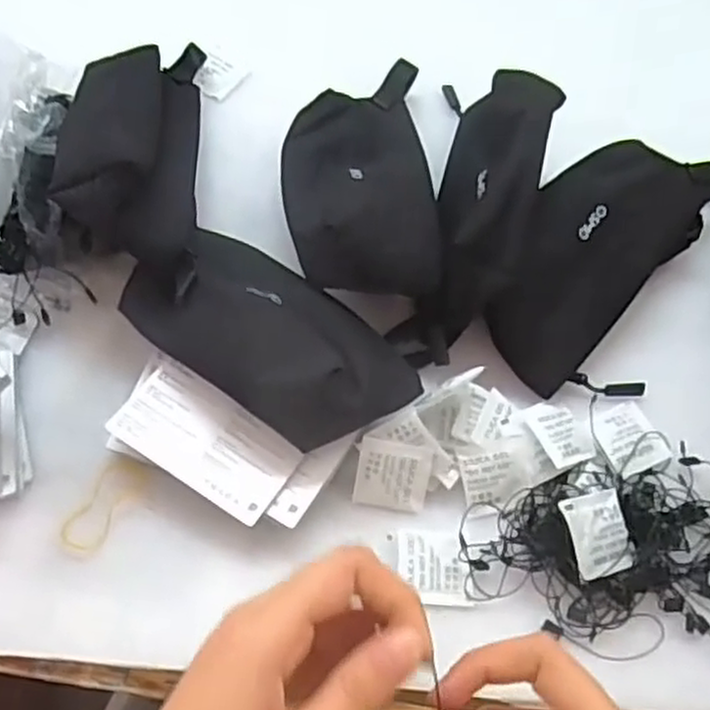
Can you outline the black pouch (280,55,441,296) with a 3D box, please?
[{"bbox_3d":[0.002,-0.122,0.494,0.096,0.041,0.214,0,51,-2],"label":"black pouch"}]

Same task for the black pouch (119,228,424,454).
[{"bbox_3d":[-0.051,-0.017,0.429,0.171,0.038,0.089,34,67,15],"label":"black pouch"}]

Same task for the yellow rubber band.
[{"bbox_3d":[-0.139,0.083,0.419,0.024,0.004,0.055,32,72,11],"label":"yellow rubber band"}]

